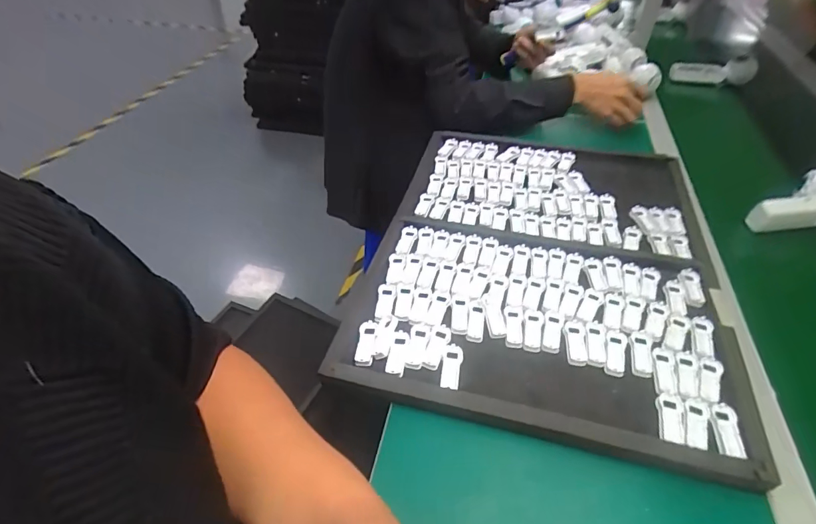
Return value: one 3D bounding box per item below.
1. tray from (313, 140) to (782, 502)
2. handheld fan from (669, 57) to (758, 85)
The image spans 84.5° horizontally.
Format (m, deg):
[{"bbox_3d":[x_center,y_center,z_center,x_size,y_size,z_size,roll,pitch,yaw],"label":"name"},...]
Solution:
[{"bbox_3d":[0.181,-0.010,0.619,0.421,0.034,0.537,11,45,12],"label":"tray"},{"bbox_3d":[0.691,-0.441,1.028,0.173,0.057,0.061,7,45,8],"label":"handheld fan"}]

